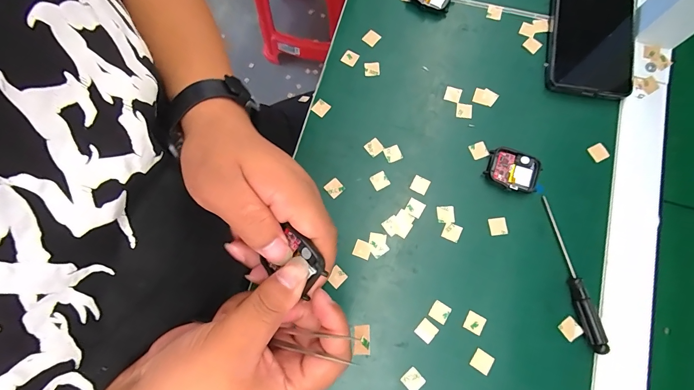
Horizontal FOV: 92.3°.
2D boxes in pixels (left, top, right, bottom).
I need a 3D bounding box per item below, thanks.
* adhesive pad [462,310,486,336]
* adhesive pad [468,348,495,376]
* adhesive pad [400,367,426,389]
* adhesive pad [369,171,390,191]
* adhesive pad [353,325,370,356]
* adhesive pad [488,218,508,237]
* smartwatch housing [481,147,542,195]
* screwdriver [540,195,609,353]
[{"bbox_3d":[0.110,0.110,0.286,0.016,0.004,0.016,27,78,7],"label":"adhesive pad"},{"bbox_3d":[0.113,0.140,0.278,0.015,0.004,0.016,33,79,8],"label":"adhesive pad"},{"bbox_3d":[0.055,0.155,0.277,0.016,0.004,0.016,-44,80,-9],"label":"adhesive pad"},{"bbox_3d":[0.032,-0.014,0.321,0.016,0.004,0.015,-26,78,-6],"label":"adhesive pad"},{"bbox_3d":[0.008,0.083,0.191,0.012,0.004,0.016,-19,63,35],"label":"adhesive pad"},{"bbox_3d":[0.139,0.029,0.305,0.015,0.004,0.016,-7,77,-1],"label":"adhesive pad"},{"bbox_3d":[0.154,-0.023,0.311,0.044,0.015,0.036,23,78,6],"label":"smartwatch housing"},{"bbox_3d":[0.194,0.066,0.288,0.012,0.014,0.130,-11,77,-2],"label":"screwdriver"}]

